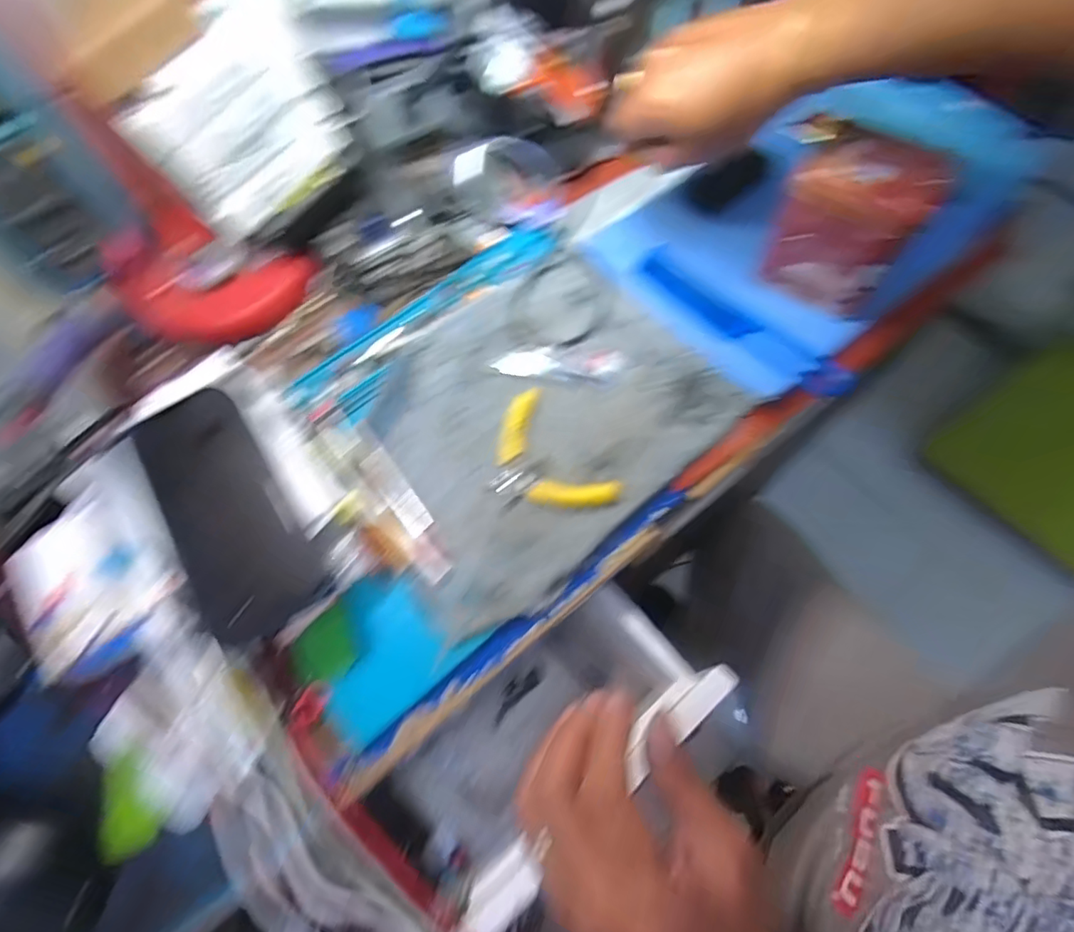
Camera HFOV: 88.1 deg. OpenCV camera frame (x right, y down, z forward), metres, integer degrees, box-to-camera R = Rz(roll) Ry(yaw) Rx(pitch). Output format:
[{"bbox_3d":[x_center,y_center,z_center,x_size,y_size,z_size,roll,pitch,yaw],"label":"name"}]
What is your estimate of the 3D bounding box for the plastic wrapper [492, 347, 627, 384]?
[{"bbox_3d":[0.017,-0.079,0.430,0.099,0.004,0.027,5,67,4],"label":"plastic wrapper"}]

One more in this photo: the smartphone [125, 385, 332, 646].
[{"bbox_3d":[-0.186,0.027,0.332,0.063,0.011,0.150,-28,80,-28],"label":"smartphone"}]

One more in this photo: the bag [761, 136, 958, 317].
[{"bbox_3d":[0.229,-0.180,0.413,0.093,0.100,0.077,25,70,12],"label":"bag"}]

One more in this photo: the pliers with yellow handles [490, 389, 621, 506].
[{"bbox_3d":[0.001,-0.003,0.395,0.070,0.008,0.106,-34,70,-12],"label":"pliers with yellow handles"}]

